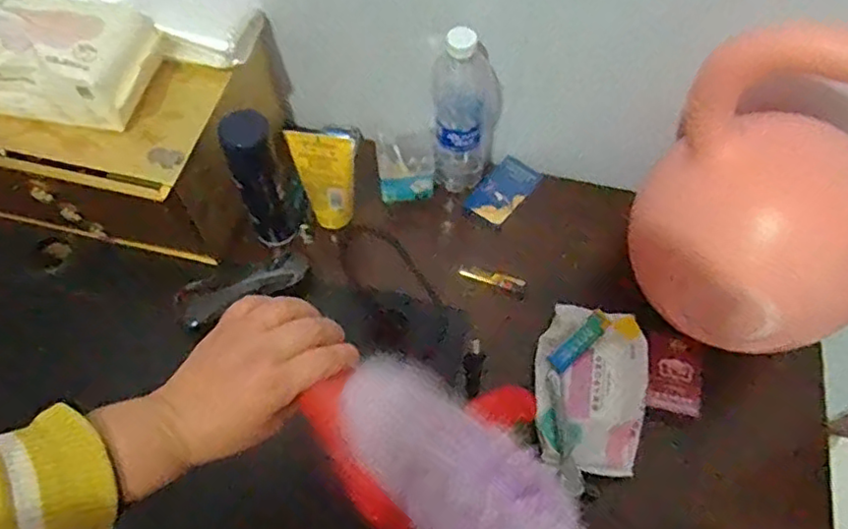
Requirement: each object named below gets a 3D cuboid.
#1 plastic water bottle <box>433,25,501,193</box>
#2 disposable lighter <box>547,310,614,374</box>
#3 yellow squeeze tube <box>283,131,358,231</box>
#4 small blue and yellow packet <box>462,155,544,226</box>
[{"bbox_3d":[0.045,-0.179,0.723,0.081,0.199,0.077,9,63,4],"label":"plastic water bottle"},{"bbox_3d":[0.168,0.082,0.689,0.079,0.011,0.023,-44,70,-5],"label":"disposable lighter"},{"bbox_3d":[-0.111,-0.103,0.736,0.069,0.136,0.039,5,48,2],"label":"yellow squeeze tube"},{"bbox_3d":[0.101,-0.095,0.803,0.055,0.018,0.106,33,67,16],"label":"small blue and yellow packet"}]

